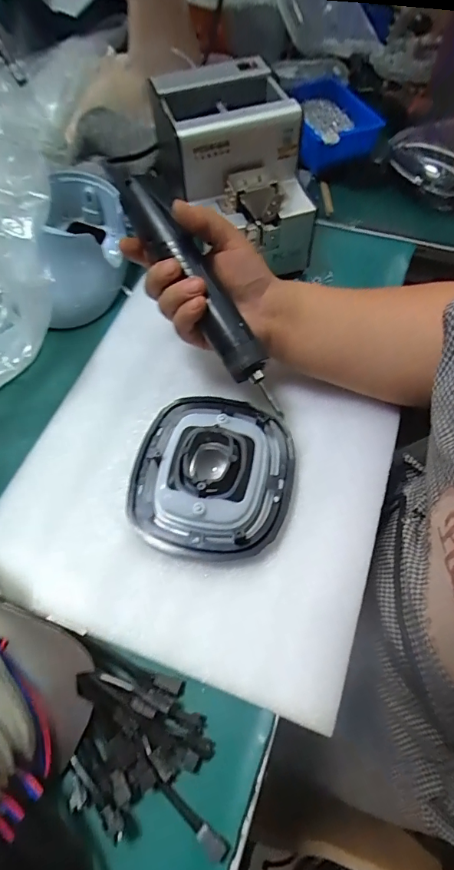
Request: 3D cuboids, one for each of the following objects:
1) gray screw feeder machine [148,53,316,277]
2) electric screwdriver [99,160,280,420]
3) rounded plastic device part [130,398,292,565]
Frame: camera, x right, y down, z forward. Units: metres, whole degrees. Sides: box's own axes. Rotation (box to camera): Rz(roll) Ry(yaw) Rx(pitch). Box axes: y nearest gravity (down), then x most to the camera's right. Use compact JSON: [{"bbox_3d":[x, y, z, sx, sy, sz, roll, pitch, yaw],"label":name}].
[{"bbox_3d":[0.005,-0.281,0.465,0.129,0.127,0.170,-15,62,-4],"label":"gray screw feeder machine"},{"bbox_3d":[-0.028,-0.129,0.350,0.034,0.040,0.244,-29,80,-12],"label":"electric screwdriver"},{"bbox_3d":[-0.012,0.028,0.360,0.131,0.036,0.144,-1,62,3],"label":"rounded plastic device part"}]

